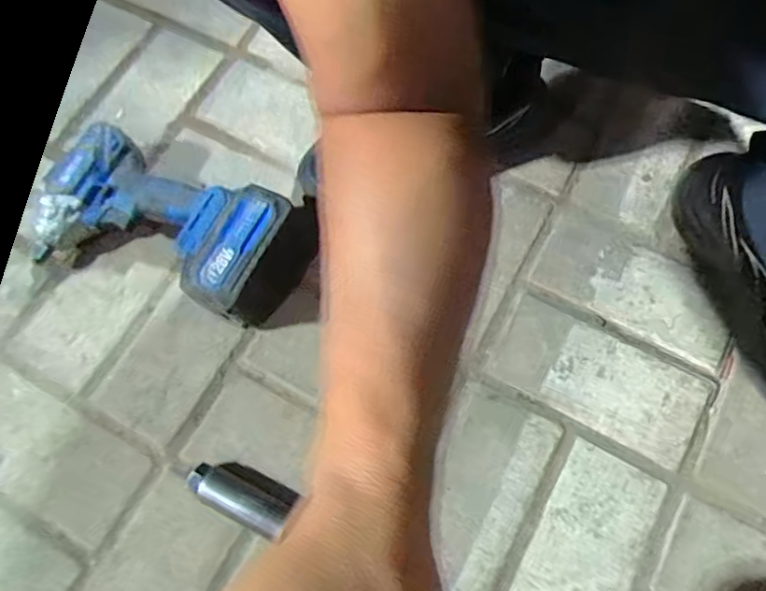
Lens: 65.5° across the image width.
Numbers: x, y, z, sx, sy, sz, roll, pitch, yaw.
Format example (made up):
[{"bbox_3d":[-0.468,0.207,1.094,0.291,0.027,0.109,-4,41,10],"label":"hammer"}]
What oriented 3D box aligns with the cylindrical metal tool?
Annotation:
[{"bbox_3d":[-0.124,0.172,0.502,0.083,0.032,0.033,29,73,-2],"label":"cylindrical metal tool"}]

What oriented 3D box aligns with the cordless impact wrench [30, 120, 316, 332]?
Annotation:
[{"bbox_3d":[-0.196,-0.068,0.563,0.240,0.115,0.142,22,72,10],"label":"cordless impact wrench"}]

